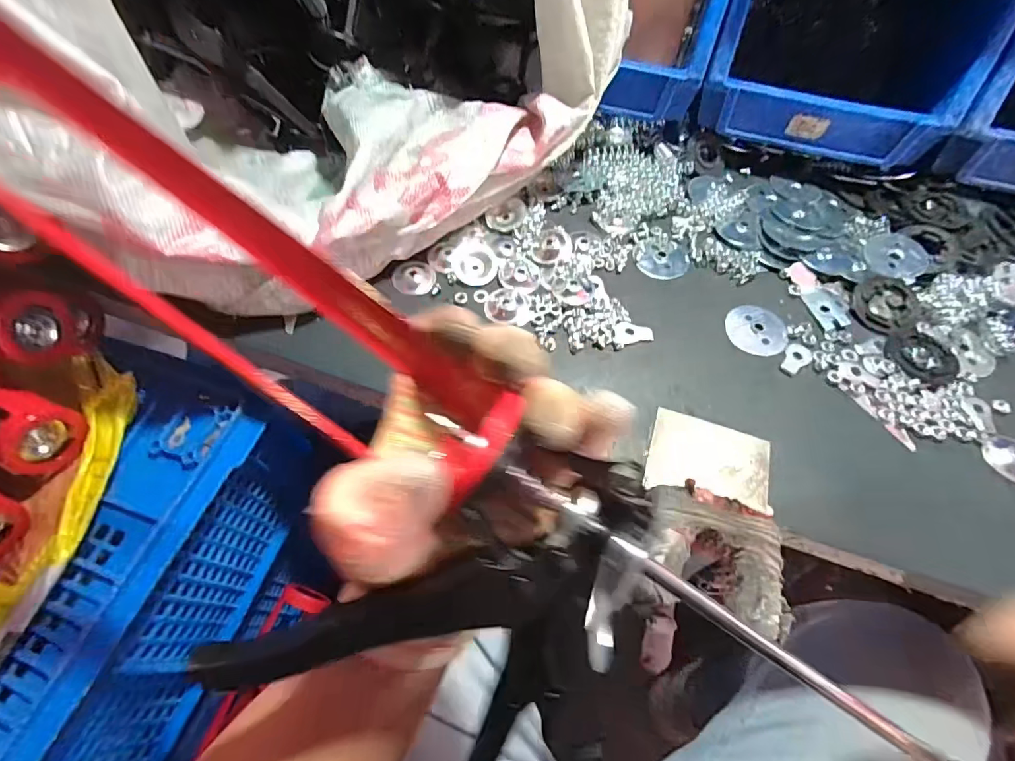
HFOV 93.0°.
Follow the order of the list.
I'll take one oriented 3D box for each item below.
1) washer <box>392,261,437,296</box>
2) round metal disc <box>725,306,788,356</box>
[{"bbox_3d":[-0.074,-0.083,0.380,0.032,0.004,0.034,1,60,-2],"label":"washer"},{"bbox_3d":[0.190,-0.039,0.366,0.044,0.004,0.042,1,60,-2],"label":"round metal disc"}]

